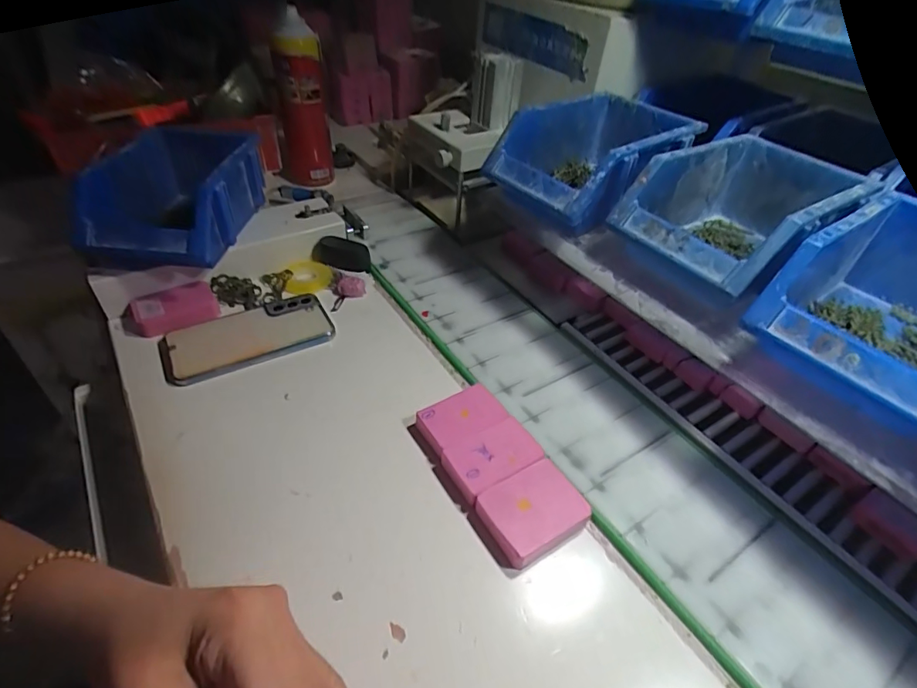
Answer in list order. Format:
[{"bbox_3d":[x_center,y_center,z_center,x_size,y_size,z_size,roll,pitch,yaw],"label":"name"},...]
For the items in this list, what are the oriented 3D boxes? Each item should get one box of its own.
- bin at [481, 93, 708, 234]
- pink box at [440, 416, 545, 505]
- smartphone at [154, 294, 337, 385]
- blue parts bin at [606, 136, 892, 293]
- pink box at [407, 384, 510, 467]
[{"bbox_3d":[0.131,-0.181,0.474,0.181,0.068,0.123,-26,51,-30],"label":"bin"},{"bbox_3d":[0.025,0.090,0.379,0.070,0.018,0.044,-22,49,-27],"label":"pink box"},{"bbox_3d":[-0.201,-0.007,0.471,0.150,0.013,0.073,-20,49,-25],"label":"smartphone"},{"bbox_3d":[0.230,-0.105,0.403,0.180,0.076,0.121,-25,51,-29],"label":"blue parts bin"},{"bbox_3d":[-0.001,0.065,0.405,0.070,0.021,0.045,-21,49,-26],"label":"pink box"}]

